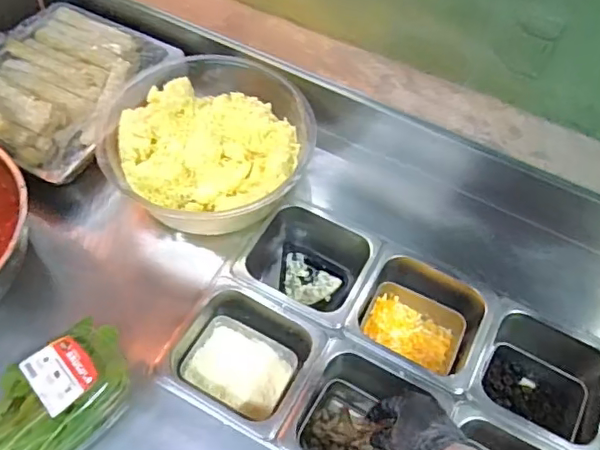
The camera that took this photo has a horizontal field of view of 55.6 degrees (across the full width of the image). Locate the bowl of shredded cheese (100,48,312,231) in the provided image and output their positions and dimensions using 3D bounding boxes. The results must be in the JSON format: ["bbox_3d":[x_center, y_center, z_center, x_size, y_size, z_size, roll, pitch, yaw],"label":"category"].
[{"bbox_3d":[-0.129,-0.119,0.844,0.296,0.098,0.283,19,59,8],"label":"bowl of shredded cheese"}]

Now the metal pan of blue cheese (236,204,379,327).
[{"bbox_3d":[0.015,0.063,0.846,0.173,0.098,0.180,25,60,11],"label":"metal pan of blue cheese"}]

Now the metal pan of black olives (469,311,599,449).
[{"bbox_3d":[0.315,0.216,0.764,0.168,0.108,0.159,26,60,12],"label":"metal pan of black olives"}]

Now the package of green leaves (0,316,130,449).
[{"bbox_3d":[-0.286,0.202,0.644,0.135,0.076,0.206,35,62,17],"label":"package of green leaves"}]

